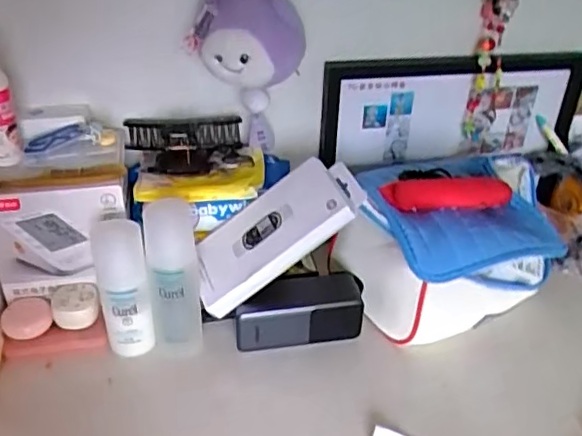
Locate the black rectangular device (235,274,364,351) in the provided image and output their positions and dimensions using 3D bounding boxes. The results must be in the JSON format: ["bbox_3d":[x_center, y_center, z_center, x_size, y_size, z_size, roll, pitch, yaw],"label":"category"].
[{"bbox_3d":[0.006,0.094,0.643,0.128,0.054,0.052,-4,34,-9],"label":"black rectangular device"}]

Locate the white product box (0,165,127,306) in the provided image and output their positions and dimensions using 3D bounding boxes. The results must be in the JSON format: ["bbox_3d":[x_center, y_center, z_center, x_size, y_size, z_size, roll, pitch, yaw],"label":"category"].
[{"bbox_3d":[-0.229,0.013,0.621,0.134,0.123,0.044,-2,34,-6],"label":"white product box"}]

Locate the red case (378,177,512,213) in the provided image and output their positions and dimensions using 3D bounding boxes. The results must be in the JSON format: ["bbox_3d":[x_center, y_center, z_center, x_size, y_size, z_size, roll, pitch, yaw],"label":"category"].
[{"bbox_3d":[0.159,-0.026,0.624,0.125,0.028,0.033,1,34,-1],"label":"red case"}]

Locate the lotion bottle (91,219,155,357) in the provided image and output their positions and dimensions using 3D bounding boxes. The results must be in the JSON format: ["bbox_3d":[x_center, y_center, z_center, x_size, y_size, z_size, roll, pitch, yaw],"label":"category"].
[{"bbox_3d":[-0.161,0.067,0.597,0.048,0.134,0.049,-10,36,-17],"label":"lotion bottle"}]

